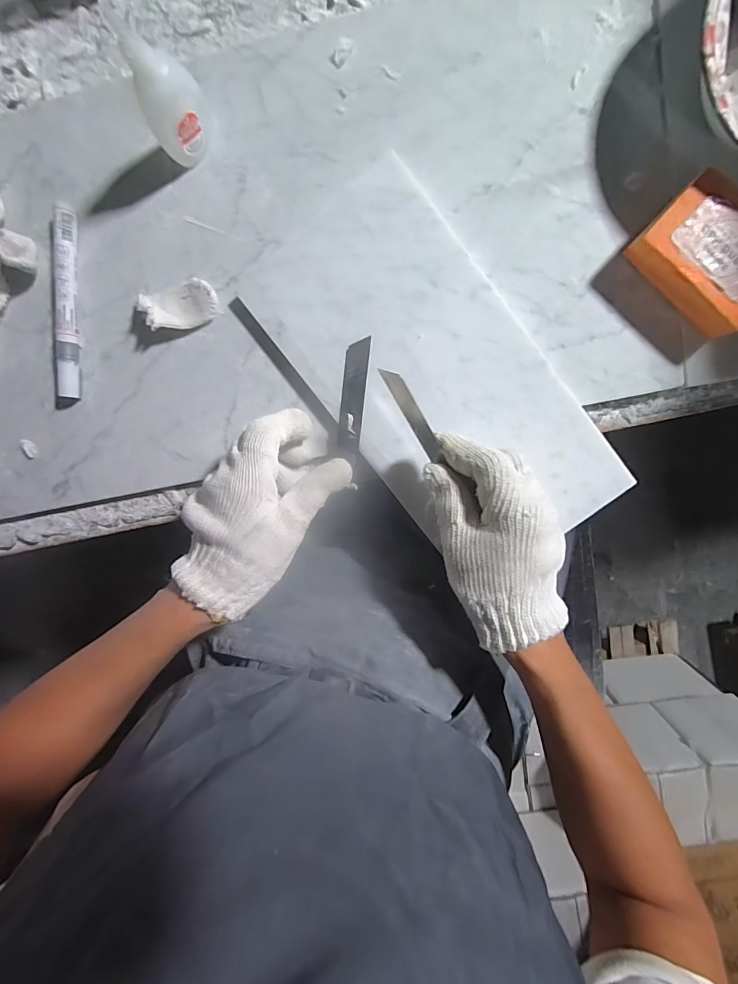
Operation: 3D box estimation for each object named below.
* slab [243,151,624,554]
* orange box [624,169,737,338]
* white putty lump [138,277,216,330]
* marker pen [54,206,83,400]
[{"bbox_3d":[0.050,-0.082,0.309,0.152,0.009,0.295,-37,93,8],"label":"slab"},{"bbox_3d":[0.237,-0.160,0.282,0.093,0.032,0.064,44,99,-2],"label":"orange box"},{"bbox_3d":[-0.147,-0.145,0.314,0.054,0.022,0.032,-21,95,7],"label":"white putty lump"},{"bbox_3d":[-0.240,-0.146,0.321,0.016,0.017,0.138,6,98,4],"label":"marker pen"}]

